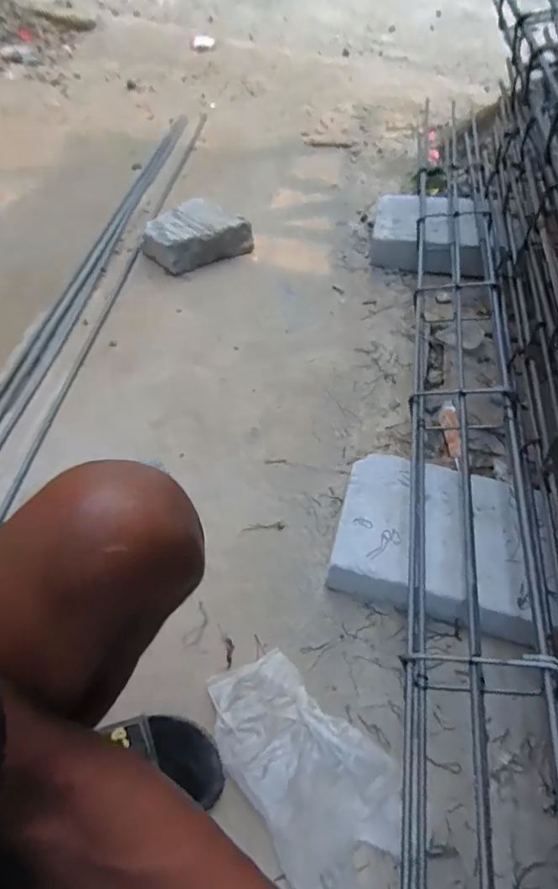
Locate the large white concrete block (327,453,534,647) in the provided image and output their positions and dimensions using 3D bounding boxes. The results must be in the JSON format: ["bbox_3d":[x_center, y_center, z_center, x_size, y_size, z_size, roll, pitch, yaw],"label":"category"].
[{"bbox_3d":[0.197,0.142,0.700,0.241,0.084,0.239,14,53,9],"label":"large white concrete block"}]

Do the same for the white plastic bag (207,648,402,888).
[{"bbox_3d":[0.025,0.345,0.560,0.139,0.035,0.242,-32,60,-24],"label":"white plastic bag"}]

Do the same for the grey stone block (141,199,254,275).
[{"bbox_3d":[-0.197,-0.480,1.180,0.221,0.081,0.161,-30,59,-23],"label":"grey stone block"}]

